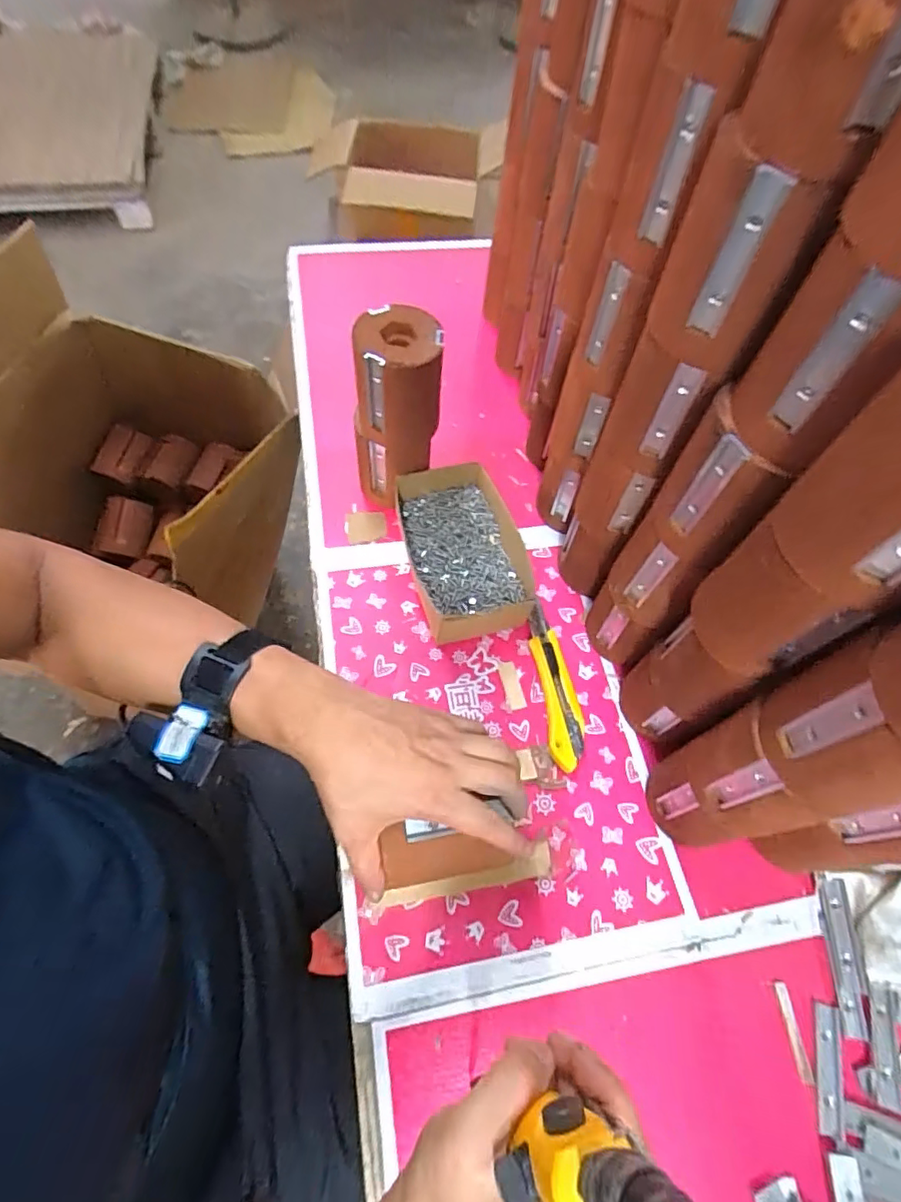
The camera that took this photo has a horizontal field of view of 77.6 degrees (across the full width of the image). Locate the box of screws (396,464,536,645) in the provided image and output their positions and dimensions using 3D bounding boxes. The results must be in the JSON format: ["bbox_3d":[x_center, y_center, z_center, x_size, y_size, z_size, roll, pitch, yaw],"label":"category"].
[{"bbox_3d":[0.016,-0.053,0.588,0.117,0.057,0.179,-14,62,-11],"label":"box of screws"}]

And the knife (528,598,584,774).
[{"bbox_3d":[0.103,0.080,0.546,0.036,0.018,0.165,-5,61,-6],"label":"knife"}]

